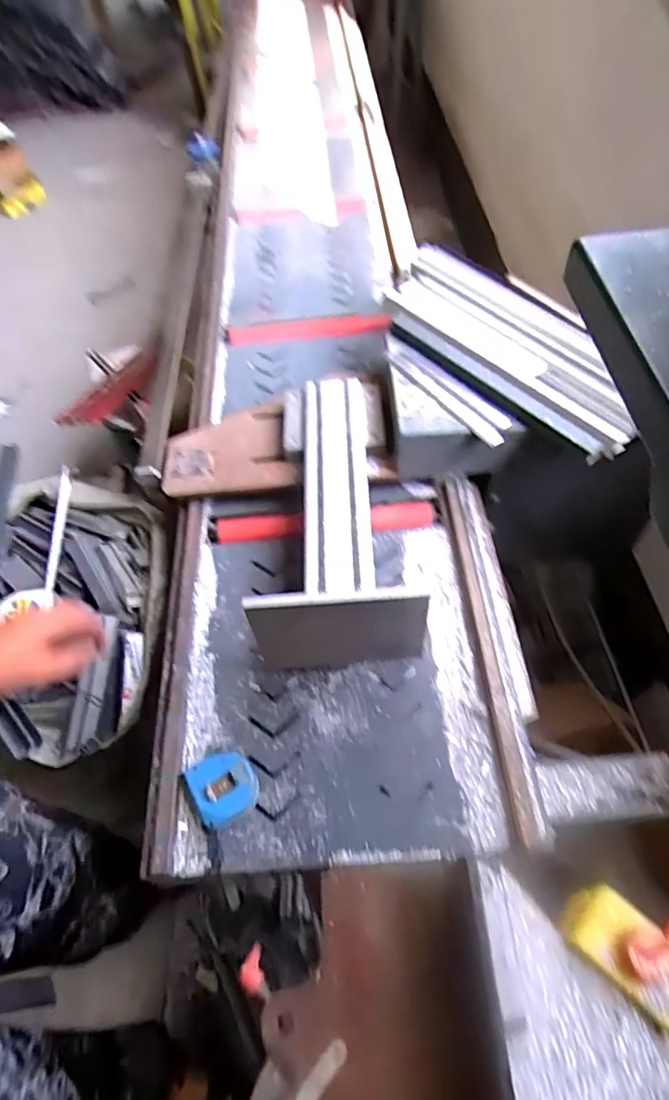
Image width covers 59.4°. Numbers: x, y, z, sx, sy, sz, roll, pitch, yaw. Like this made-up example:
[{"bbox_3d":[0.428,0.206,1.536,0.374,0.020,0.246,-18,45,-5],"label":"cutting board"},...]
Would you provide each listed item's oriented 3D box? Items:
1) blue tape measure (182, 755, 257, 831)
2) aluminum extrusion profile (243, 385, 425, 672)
[{"bbox_3d":[-0.115,0.246,0.608,0.067,0.035,0.072,-21,56,-10],"label":"blue tape measure"},{"bbox_3d":[0.001,-0.068,0.738,0.167,0.163,0.414,-4,55,2],"label":"aluminum extrusion profile"}]

